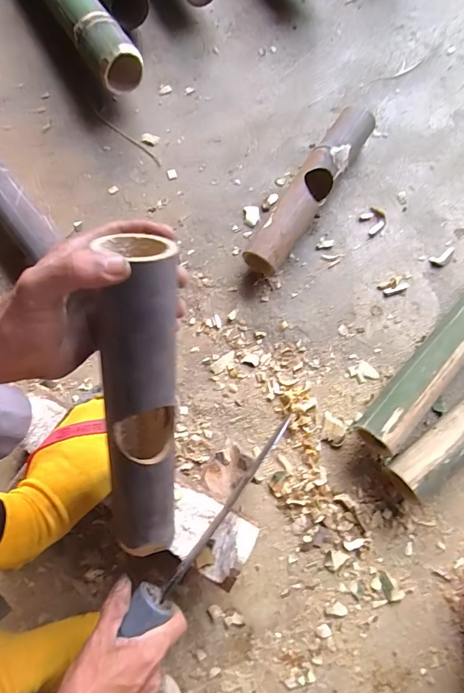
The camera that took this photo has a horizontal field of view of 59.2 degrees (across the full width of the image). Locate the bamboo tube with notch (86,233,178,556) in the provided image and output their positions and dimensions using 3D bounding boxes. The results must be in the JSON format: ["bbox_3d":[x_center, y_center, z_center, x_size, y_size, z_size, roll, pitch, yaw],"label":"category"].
[{"bbox_3d":[-0.071,0.051,0.321,0.053,0.060,0.269,8,121,2],"label":"bamboo tube with notch"}]

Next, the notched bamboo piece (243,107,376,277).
[{"bbox_3d":[0.106,-0.218,0.568,0.058,0.053,0.265,34,79,8],"label":"notched bamboo piece"}]

